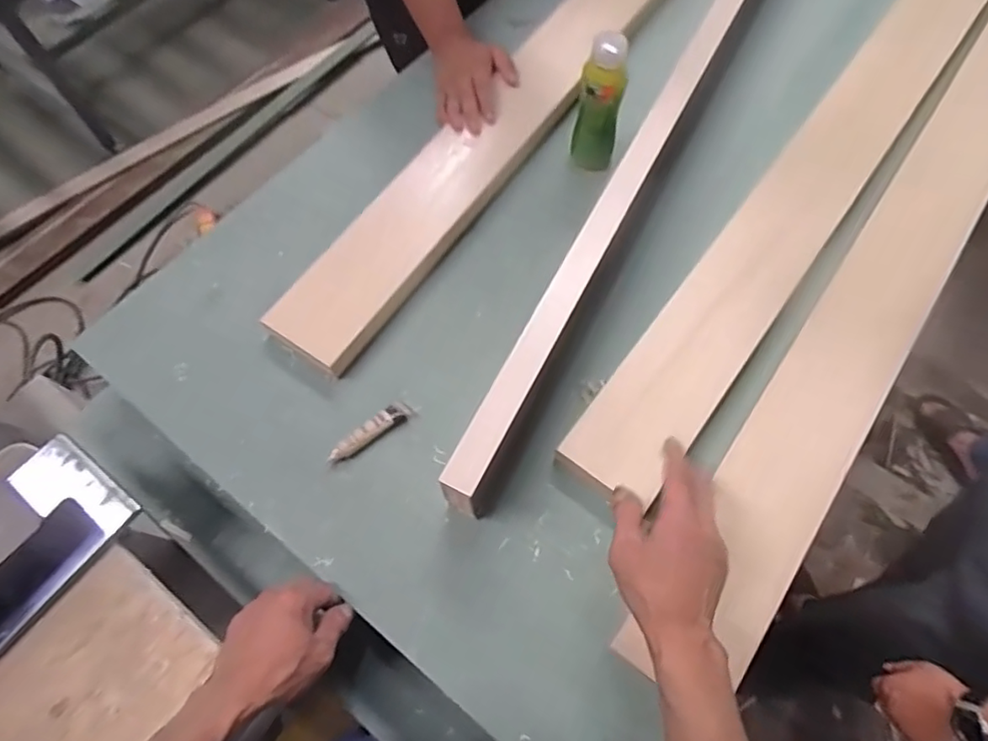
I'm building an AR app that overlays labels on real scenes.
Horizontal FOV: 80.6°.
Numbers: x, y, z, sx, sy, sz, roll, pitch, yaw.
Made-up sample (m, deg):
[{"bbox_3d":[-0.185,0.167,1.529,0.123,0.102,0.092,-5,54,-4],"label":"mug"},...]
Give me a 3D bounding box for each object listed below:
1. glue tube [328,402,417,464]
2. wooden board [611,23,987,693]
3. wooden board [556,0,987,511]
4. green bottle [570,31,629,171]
[{"bbox_3d":[-0.138,0.068,0.649,0.102,0.018,0.021,-33,70,-13],"label":"glue tube"},{"bbox_3d":[0.588,-0.247,0.758,0.111,0.018,1.436,34,71,15],"label":"wooden board"},{"bbox_3d":[0.552,-0.396,0.837,0.121,0.033,1.421,35,71,15],"label":"wooden board"},{"bbox_3d":[0.136,-0.335,0.748,0.058,0.157,0.064,11,67,6],"label":"green bottle"}]

